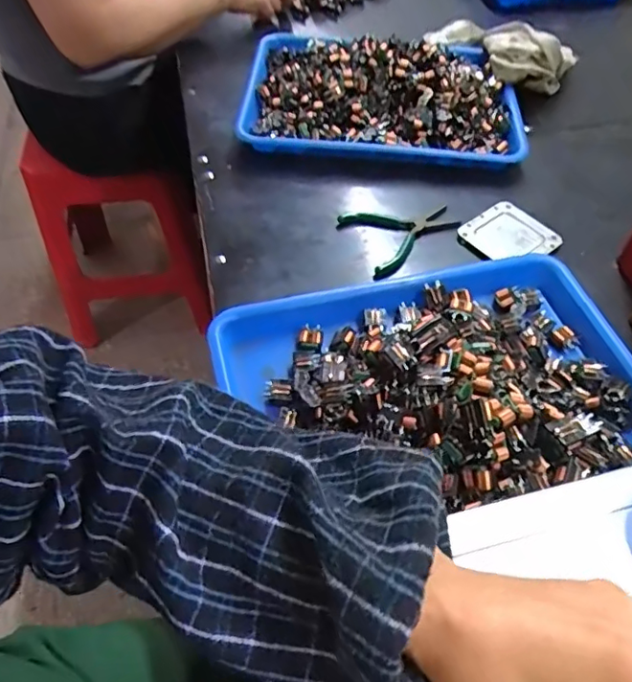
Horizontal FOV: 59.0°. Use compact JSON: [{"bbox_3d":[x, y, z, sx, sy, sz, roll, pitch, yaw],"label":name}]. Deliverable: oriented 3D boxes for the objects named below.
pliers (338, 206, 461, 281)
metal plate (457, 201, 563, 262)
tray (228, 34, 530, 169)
[{"bbox_3d":[0.091,-0.109,0.564,0.113,0.012,0.092,-18,56,-14],"label":"pliers"},{"bbox_3d":[0.200,-0.108,0.575,0.081,0.012,0.077,-32,64,-18],"label":"metal plate"},{"bbox_3d":[0.080,-0.312,0.682,0.330,0.069,0.236,4,53,2],"label":"tray"}]

